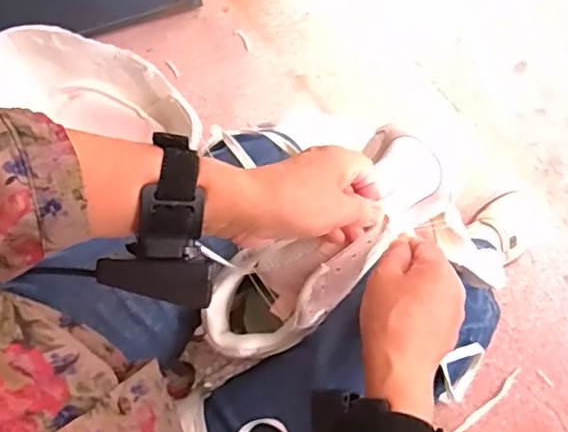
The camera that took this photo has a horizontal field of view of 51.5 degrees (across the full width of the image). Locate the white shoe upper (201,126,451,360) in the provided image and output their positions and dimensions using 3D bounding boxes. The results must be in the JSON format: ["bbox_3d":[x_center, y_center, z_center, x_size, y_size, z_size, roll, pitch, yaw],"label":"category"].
[{"bbox_3d":[0.032,0.026,0.479,0.222,0.053,0.084,-40,77,-2],"label":"white shoe upper"}]

